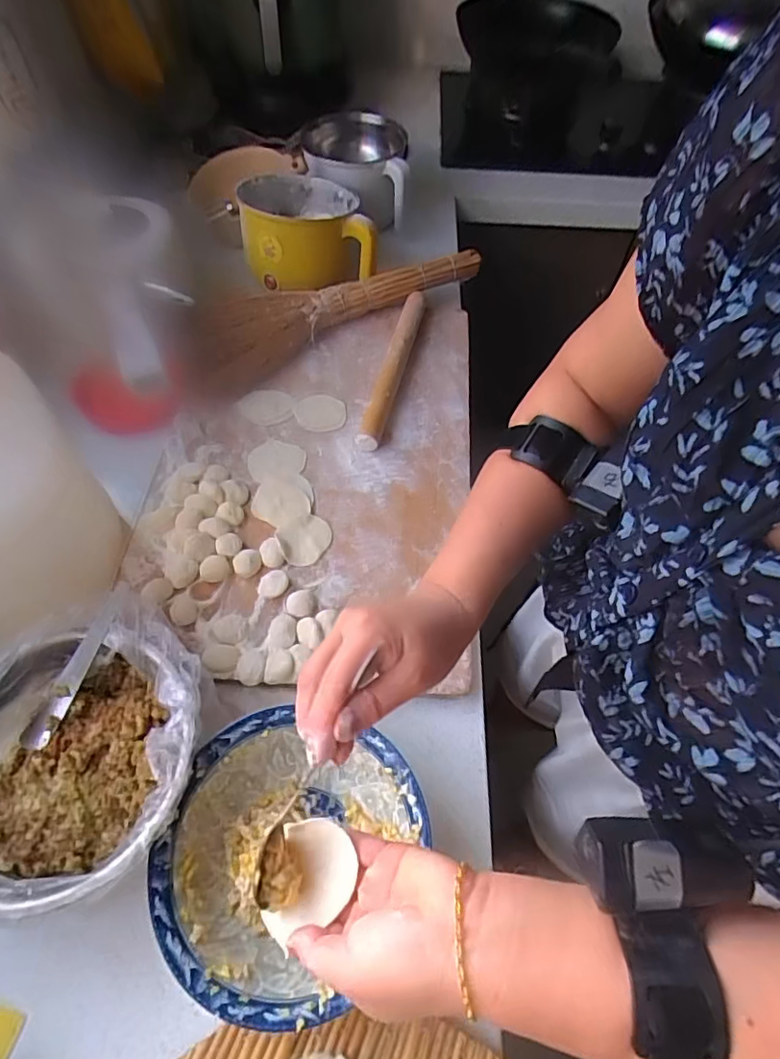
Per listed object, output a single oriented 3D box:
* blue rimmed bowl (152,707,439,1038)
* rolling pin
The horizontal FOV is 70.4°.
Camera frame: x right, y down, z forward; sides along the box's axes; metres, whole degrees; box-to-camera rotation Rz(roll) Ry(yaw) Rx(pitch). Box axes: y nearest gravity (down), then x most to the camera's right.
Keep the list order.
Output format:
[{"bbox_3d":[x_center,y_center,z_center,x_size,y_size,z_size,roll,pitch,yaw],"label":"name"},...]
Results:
[{"bbox_3d":[-0.078,0.253,0.427,0.181,0.054,0.191,1,61,-2],"label":"blue rimmed bowl"},{"bbox_3d":[0.007,-0.221,0.735,0.027,0.035,0.296,14,56,4],"label":"rolling pin"}]

